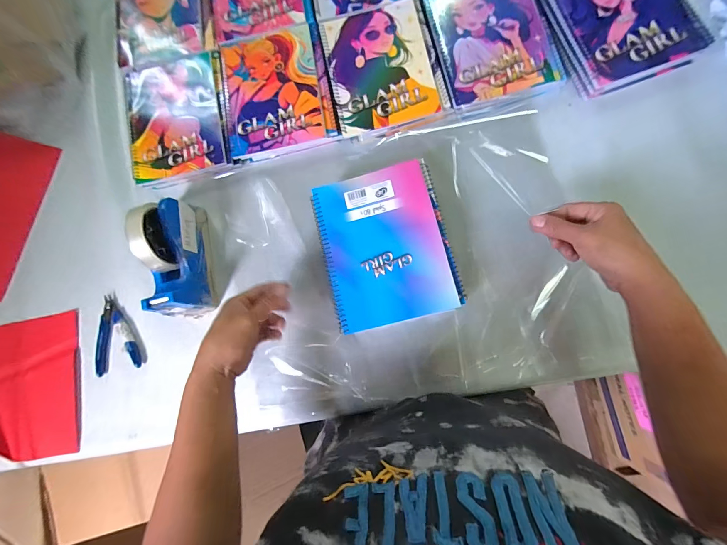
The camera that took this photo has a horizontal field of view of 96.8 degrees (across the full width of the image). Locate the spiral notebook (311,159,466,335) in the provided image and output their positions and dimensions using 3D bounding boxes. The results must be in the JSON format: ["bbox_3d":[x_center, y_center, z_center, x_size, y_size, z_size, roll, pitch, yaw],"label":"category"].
[{"bbox_3d":[0.027,-0.035,0.410,0.154,0.014,0.194,-14,81,4],"label":"spiral notebook"}]

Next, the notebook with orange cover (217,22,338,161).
[{"bbox_3d":[-0.136,-0.283,0.496,0.162,0.007,0.196,-10,82,5],"label":"notebook with orange cover"}]

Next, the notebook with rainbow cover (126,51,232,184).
[{"bbox_3d":[-0.293,-0.256,0.510,0.153,0.008,0.215,-11,82,2],"label":"notebook with rainbow cover"}]

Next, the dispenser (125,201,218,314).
[{"bbox_3d":[-0.261,-0.020,0.453,0.056,0.126,0.158,-10,82,4],"label":"dispenser"}]

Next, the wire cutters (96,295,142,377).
[{"bbox_3d":[-0.382,0.094,0.492,0.067,0.015,0.114,-17,81,3],"label":"wire cutters"}]

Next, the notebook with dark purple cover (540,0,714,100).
[{"bbox_3d":[0.359,-0.366,0.451,0.182,0.017,0.205,-19,81,3],"label":"notebook with dark purple cover"}]

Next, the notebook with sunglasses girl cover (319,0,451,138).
[{"bbox_3d":[0.027,-0.311,0.481,0.157,0.013,0.194,-12,82,4],"label":"notebook with sunglasses girl cover"}]

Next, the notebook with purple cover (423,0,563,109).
[{"bbox_3d":[0.183,-0.347,0.467,0.151,0.013,0.195,-13,82,4],"label":"notebook with purple cover"}]

